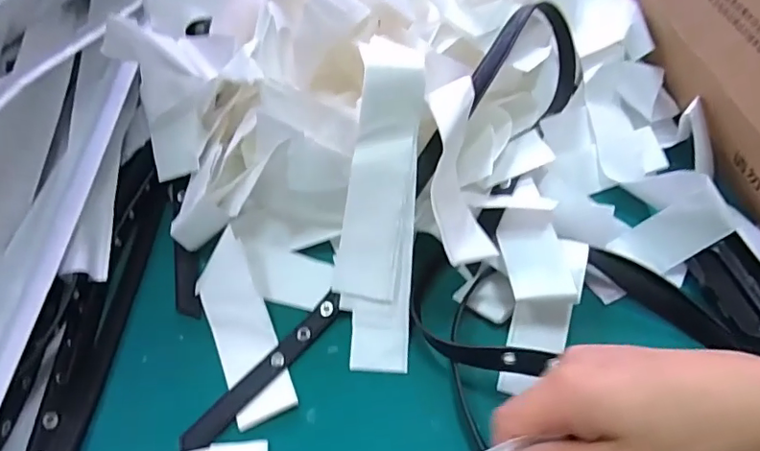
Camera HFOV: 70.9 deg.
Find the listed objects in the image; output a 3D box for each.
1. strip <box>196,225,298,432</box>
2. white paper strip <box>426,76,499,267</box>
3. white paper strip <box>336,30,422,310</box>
[{"bbox_3d":[-0.109,0.078,0.417,0.046,0.035,0.143,-21,57,-15],"label":"strip"},{"bbox_3d":[0.062,-0.048,0.421,0.045,0.036,0.160,-1,74,-1],"label":"white paper strip"},{"bbox_3d":[0.001,-0.047,0.438,0.052,0.032,0.210,6,94,1],"label":"white paper strip"}]

